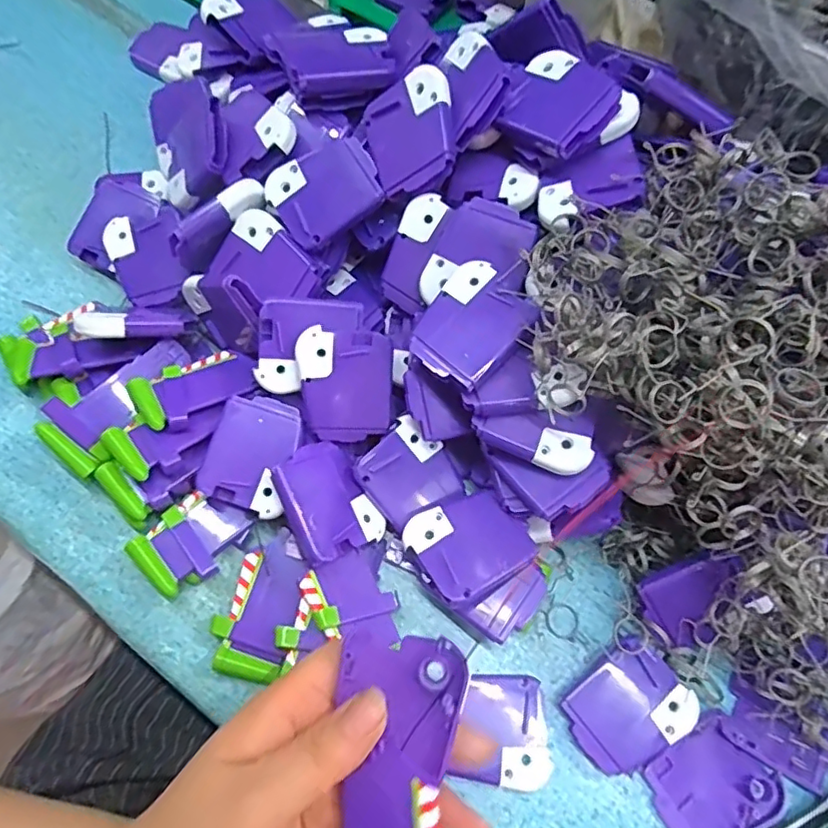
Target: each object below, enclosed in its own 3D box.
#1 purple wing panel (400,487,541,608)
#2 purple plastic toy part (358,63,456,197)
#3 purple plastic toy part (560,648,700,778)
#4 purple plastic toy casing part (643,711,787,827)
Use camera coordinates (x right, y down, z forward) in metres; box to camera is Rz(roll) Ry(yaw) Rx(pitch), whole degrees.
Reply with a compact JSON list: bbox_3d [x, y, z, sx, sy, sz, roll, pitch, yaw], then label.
[{"bbox_3d":[0.030,0.068,0.315,0.057,0.005,0.052,-27,61,-16],"label":"purple wing panel"},{"bbox_3d":[-0.001,-0.153,0.324,0.054,0.008,0.059,-24,82,28],"label":"purple plastic toy part"},{"bbox_3d":[0.113,0.156,0.309,0.059,0.010,0.050,-34,75,-14],"label":"purple plastic toy part"},{"bbox_3d":[0.154,0.190,0.299,0.059,0.007,0.051,-27,73,-12],"label":"purple plastic toy casing part"}]

